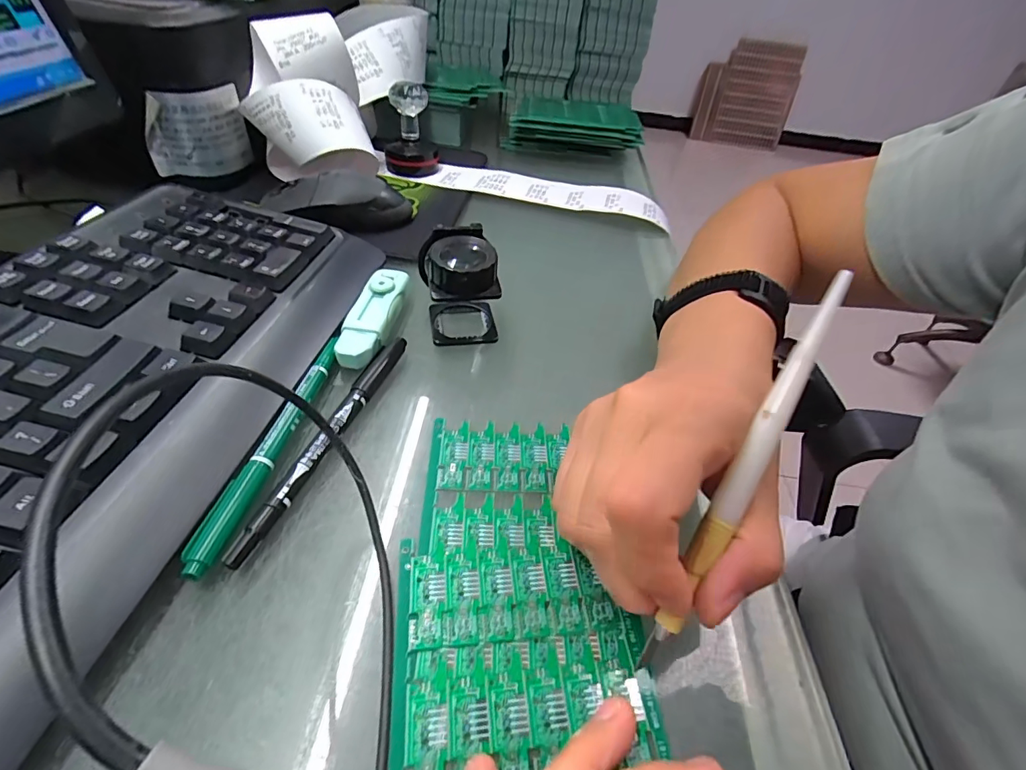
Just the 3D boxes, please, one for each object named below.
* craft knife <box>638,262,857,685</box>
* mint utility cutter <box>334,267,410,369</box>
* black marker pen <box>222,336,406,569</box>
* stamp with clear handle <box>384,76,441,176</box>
[{"bbox_3d":[0.078,0.029,0.154,0.009,0.004,0.141,27,89,20],"label":"craft knife"},{"bbox_3d":[-0.085,-0.043,0.281,0.025,0.016,0.082,6,44,-1],"label":"mint utility cutter"},{"bbox_3d":[-0.086,0.023,0.221,0.010,0.011,0.137,15,44,8],"label":"black marker pen"},{"bbox_3d":[-0.100,-0.250,0.449,0.051,0.075,0.044,-5,45,-12],"label":"stamp with clear handle"}]

